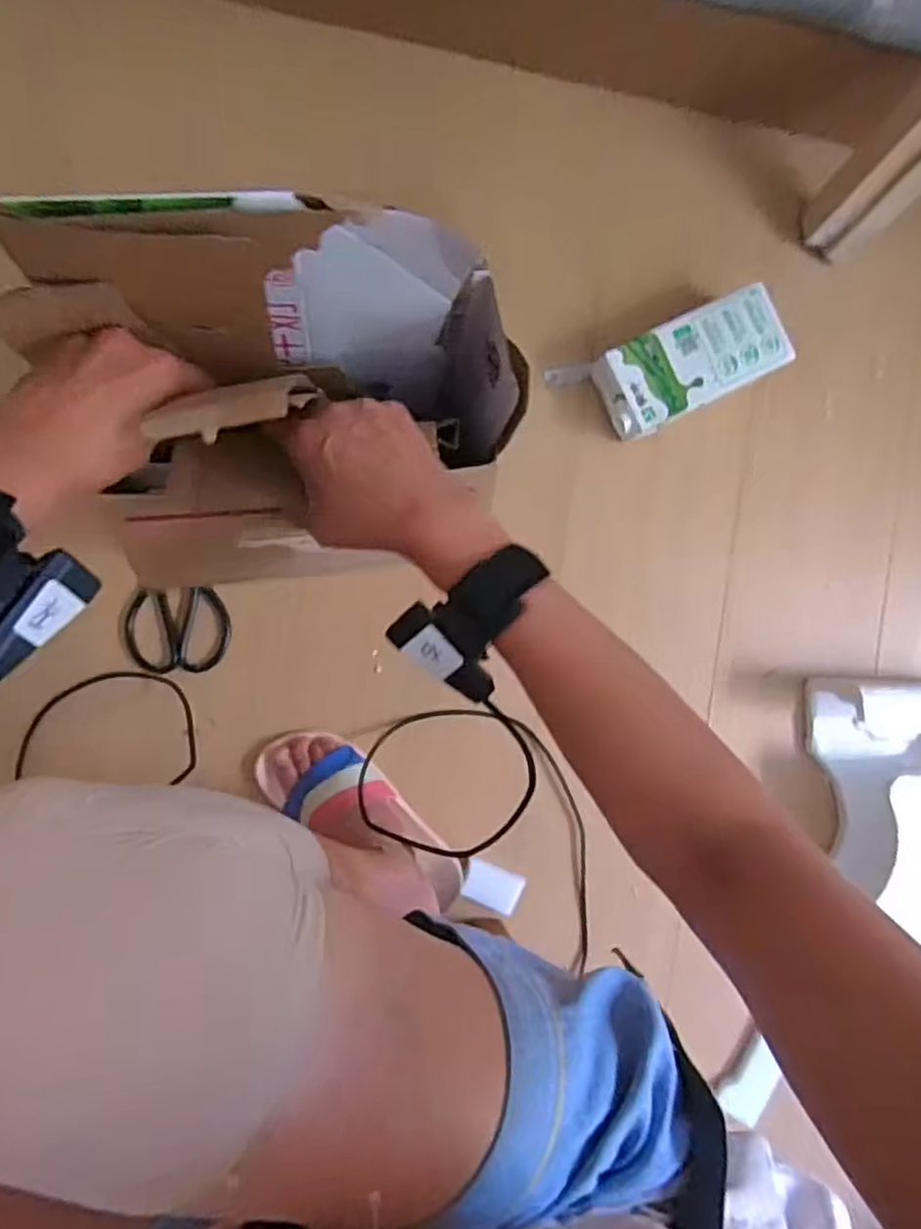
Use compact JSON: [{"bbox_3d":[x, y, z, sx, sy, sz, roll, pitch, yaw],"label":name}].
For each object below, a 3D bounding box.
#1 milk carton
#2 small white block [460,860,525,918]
[{"bbox_3d":[0.245,-0.271,0.783,0.204,0.060,0.097,-25,91,-7],"label":"milk carton"},{"bbox_3d":[0.035,0.288,0.759,0.062,0.011,0.042,22,86,-5],"label":"small white block"}]

